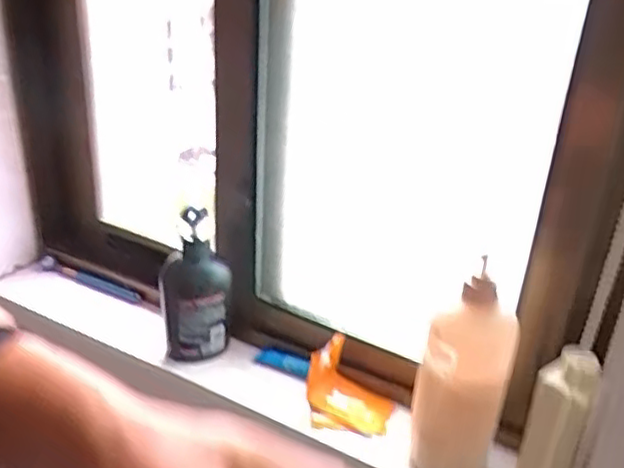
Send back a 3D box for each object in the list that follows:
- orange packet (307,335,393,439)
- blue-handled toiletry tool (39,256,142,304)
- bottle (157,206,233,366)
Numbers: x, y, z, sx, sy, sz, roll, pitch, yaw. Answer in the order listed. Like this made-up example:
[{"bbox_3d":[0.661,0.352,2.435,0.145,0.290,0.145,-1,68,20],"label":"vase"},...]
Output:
[{"bbox_3d":[0.048,0.180,0.777,0.100,0.104,0.043,12,27,17],"label":"orange packet"},{"bbox_3d":[-0.326,0.067,0.960,0.199,0.017,0.015,16,29,24],"label":"blue-handled toiletry tool"},{"bbox_3d":[-0.139,0.068,0.786,0.078,0.196,0.061,-3,27,-13],"label":"bottle"}]

